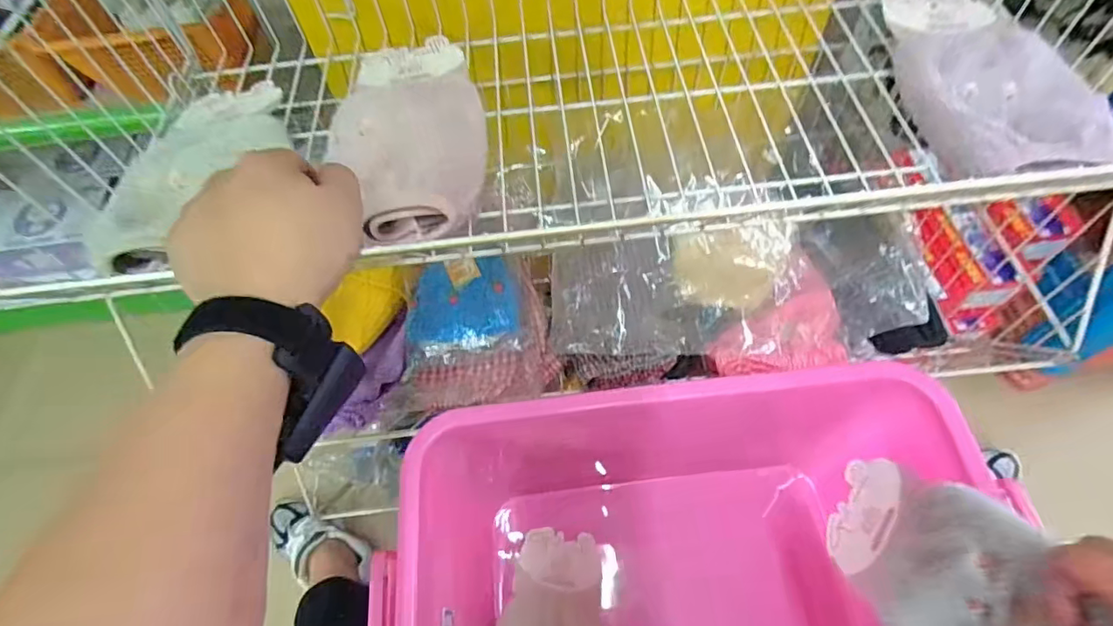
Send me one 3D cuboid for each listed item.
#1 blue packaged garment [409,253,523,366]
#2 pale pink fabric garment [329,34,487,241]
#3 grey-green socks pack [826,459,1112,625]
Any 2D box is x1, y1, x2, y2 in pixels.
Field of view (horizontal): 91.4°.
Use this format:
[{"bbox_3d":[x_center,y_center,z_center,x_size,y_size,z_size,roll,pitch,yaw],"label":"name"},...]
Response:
[{"bbox_3d":[-0.124,-0.013,0.720,0.147,0.042,0.163,-5,59,1],"label":"blue packaged garment"},{"bbox_3d":[-0.138,-0.186,0.502,0.134,0.053,0.277,-6,59,0],"label":"pale pink fabric garment"},{"bbox_3d":[0.293,0.196,0.401,0.055,0.279,0.132,-6,102,0],"label":"grey-green socks pack"}]

